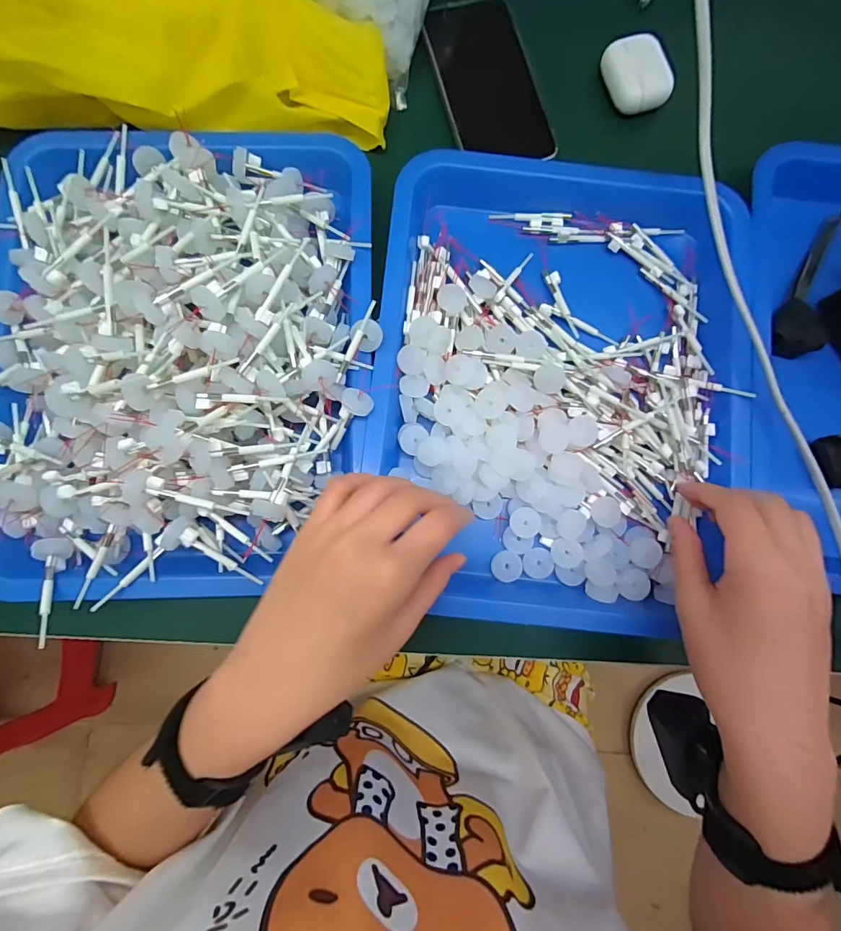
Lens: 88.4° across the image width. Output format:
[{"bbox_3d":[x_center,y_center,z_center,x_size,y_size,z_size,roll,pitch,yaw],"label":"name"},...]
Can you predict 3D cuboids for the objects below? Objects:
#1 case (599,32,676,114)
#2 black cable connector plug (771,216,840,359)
[{"bbox_3d":[0.175,-0.315,0.349,0.048,0.017,0.056,-10,84,-2],"label":"case"},{"bbox_3d":[0.300,-0.134,0.322,0.040,0.015,0.134,31,84,3],"label":"black cable connector plug"}]

